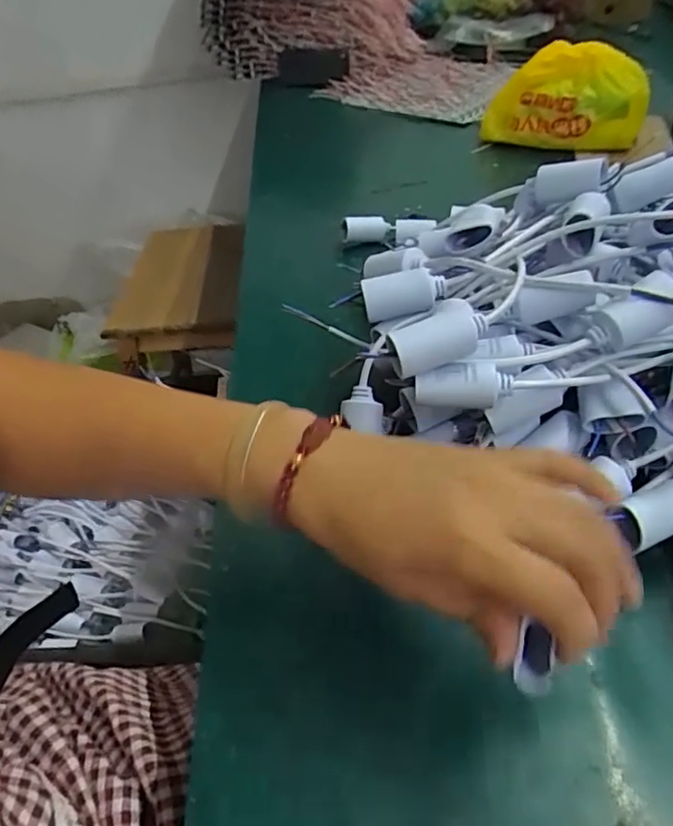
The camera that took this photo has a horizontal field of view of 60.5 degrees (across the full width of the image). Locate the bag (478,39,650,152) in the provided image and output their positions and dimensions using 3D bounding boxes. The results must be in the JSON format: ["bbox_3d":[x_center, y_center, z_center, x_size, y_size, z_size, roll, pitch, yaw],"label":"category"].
[{"bbox_3d":[0.296,-0.413,0.754,0.201,0.114,0.053,14,47,21],"label":"bag"}]

